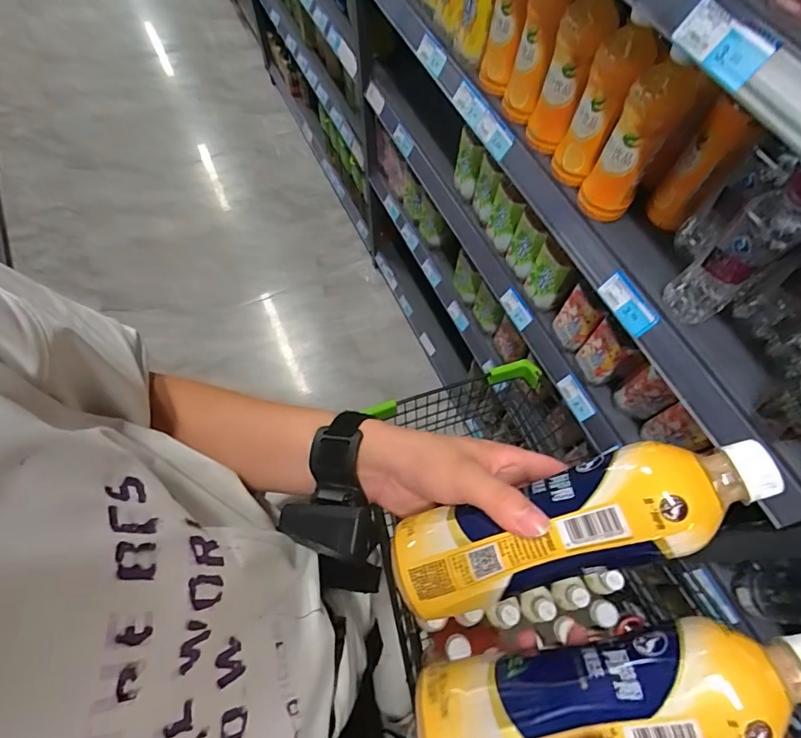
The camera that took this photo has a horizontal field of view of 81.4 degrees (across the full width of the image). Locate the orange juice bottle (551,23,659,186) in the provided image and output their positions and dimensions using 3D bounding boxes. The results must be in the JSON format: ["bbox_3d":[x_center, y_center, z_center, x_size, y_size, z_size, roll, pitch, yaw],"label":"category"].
[{"bbox_3d":[0.238,-0.306,0.569,0.061,0.179,0.050,25,68,10],"label":"orange juice bottle"}]

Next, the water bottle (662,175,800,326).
[{"bbox_3d":[0.355,-0.118,0.490,0.065,0.170,0.059,-36,71,-16],"label":"water bottle"}]

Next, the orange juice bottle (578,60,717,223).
[{"bbox_3d":[0.278,-0.259,0.552,0.076,0.181,0.053,30,69,12],"label":"orange juice bottle"}]

